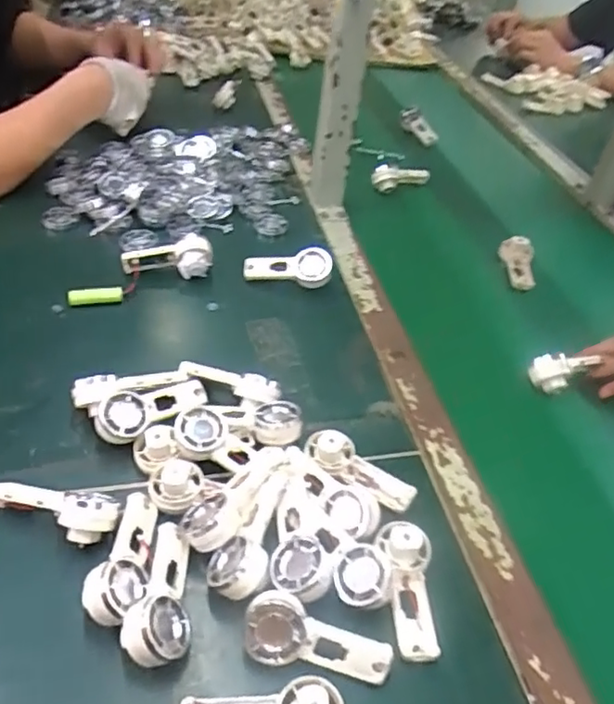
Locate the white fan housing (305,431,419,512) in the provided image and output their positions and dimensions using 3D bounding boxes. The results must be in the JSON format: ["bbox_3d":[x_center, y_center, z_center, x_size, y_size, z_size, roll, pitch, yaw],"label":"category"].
[{"bbox_3d":[0.042,0.096,0.494,0.093,0.033,0.032,26,44,18],"label":"white fan housing"}]

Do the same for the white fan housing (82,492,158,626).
[{"bbox_3d":[-0.122,0.136,0.416,0.036,0.030,0.096,6,42,-4],"label":"white fan housing"}]

